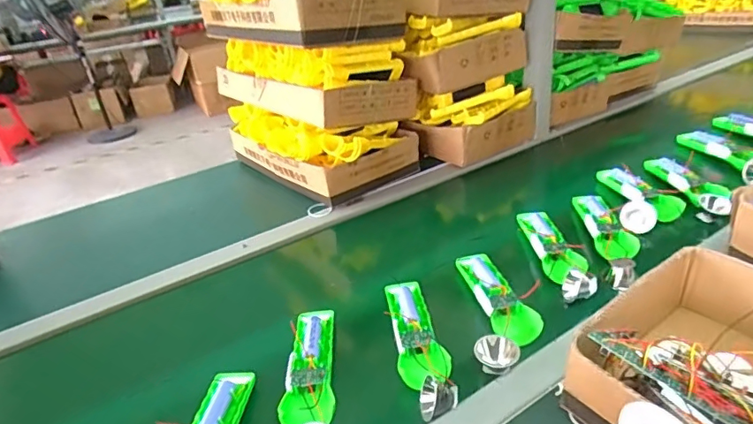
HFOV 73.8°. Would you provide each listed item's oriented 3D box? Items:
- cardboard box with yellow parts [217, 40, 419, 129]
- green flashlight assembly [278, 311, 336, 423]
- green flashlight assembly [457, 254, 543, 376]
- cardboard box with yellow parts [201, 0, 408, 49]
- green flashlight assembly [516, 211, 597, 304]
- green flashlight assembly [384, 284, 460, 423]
[{"bbox_3d":[-0.141,-0.266,0.971,0.192,0.134,0.398,-29,36,-34],"label":"cardboard box with yellow parts"},{"bbox_3d":[-0.068,0.163,0.505,0.050,0.028,0.202,-8,29,-2],"label":"green flashlight assembly"},{"bbox_3d":[0.143,0.100,0.580,0.077,0.042,0.194,-4,29,5],"label":"green flashlight assembly"},{"bbox_3d":[-0.149,-0.386,0.893,0.222,0.149,0.382,-25,34,-30],"label":"cardboard box with yellow parts"},{"bbox_3d":[0.236,0.051,0.665,0.057,0.031,0.185,-7,29,0],"label":"green flashlight assembly"},{"bbox_3d":[0.042,0.133,0.543,0.049,0.030,0.197,-9,29,-4],"label":"green flashlight assembly"}]

